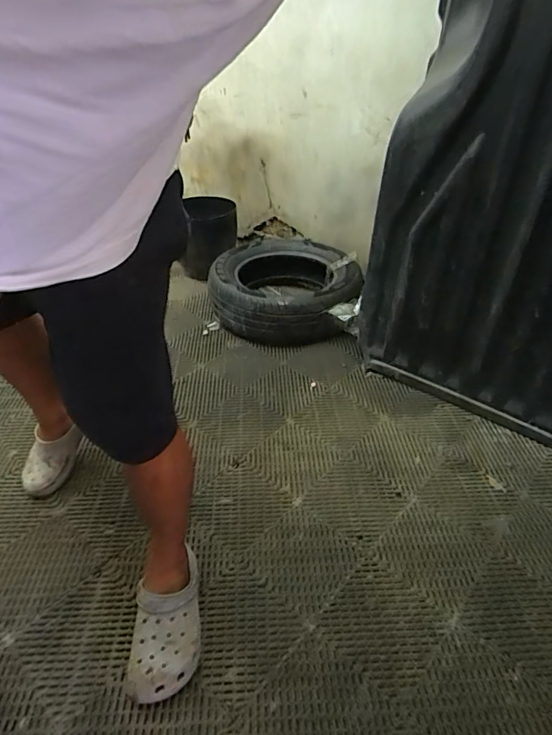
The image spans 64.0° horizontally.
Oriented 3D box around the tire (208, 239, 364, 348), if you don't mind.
[{"bbox_3d":[0.024,-0.301,1.748,0.557,0.212,0.595,-6,37,-8],"label":"tire"}]

